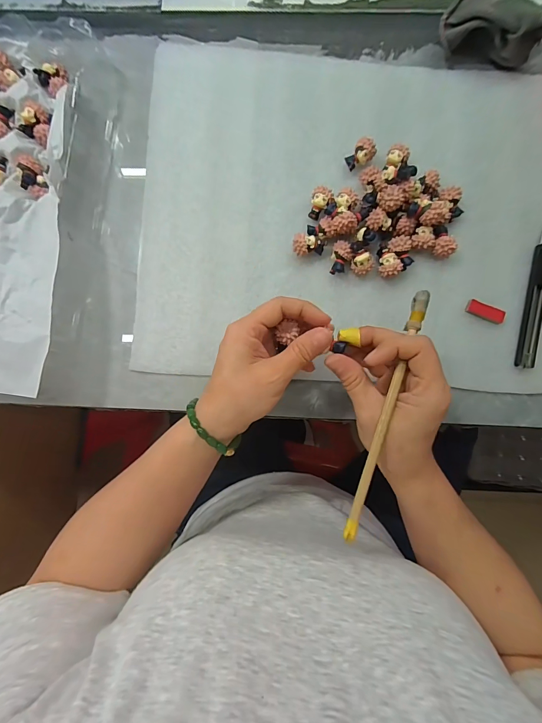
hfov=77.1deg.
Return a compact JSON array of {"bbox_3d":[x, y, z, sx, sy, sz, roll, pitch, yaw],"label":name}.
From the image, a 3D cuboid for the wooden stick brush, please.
[{"bbox_3d":[0.081,0.036,0.238,0.009,0.005,0.179,18,87,3],"label":"wooden stick brush"}]

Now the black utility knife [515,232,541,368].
[{"bbox_3d":[0.244,-0.061,0.314,0.017,0.008,0.135,13,86,3],"label":"black utility knife"}]

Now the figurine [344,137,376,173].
[{"bbox_3d":[0.087,-0.198,0.327,0.027,0.022,0.019,-42,85,-2],"label":"figurine"}]

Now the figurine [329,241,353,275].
[{"bbox_3d":[0.066,-0.097,0.320,0.018,0.020,0.026,13,86,3],"label":"figurine"}]

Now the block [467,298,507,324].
[{"bbox_3d":[0.200,-0.046,0.316,0.034,0.006,0.013,20,86,3],"label":"block"}]

